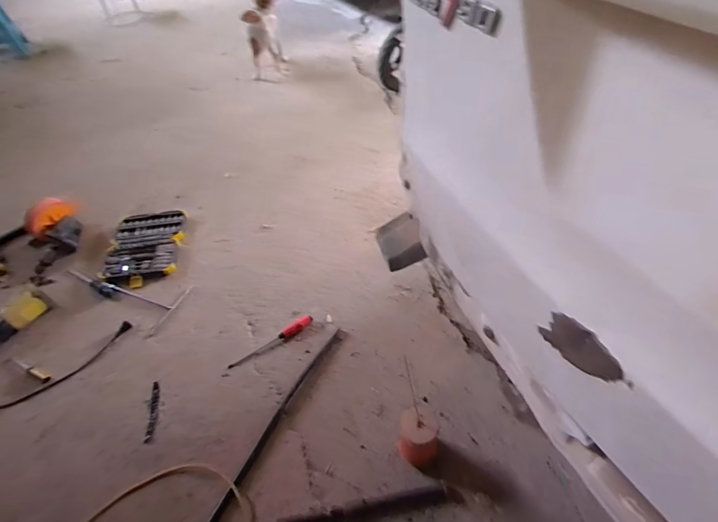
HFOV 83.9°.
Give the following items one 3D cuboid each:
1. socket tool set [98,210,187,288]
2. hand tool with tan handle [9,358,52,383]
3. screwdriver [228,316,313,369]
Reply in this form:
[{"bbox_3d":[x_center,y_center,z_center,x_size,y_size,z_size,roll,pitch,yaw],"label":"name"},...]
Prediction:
[{"bbox_3d":[-0.762,-0.060,1.428,0.262,0.043,0.364,-7,49,-1],"label":"socket tool set"},{"bbox_3d":[-0.921,0.305,1.121,0.189,0.025,0.027,17,53,18],"label":"hand tool with tan handle"},{"bbox_3d":[-0.246,0.226,1.132,0.260,0.029,0.039,-30,54,-19],"label":"screwdriver"}]

